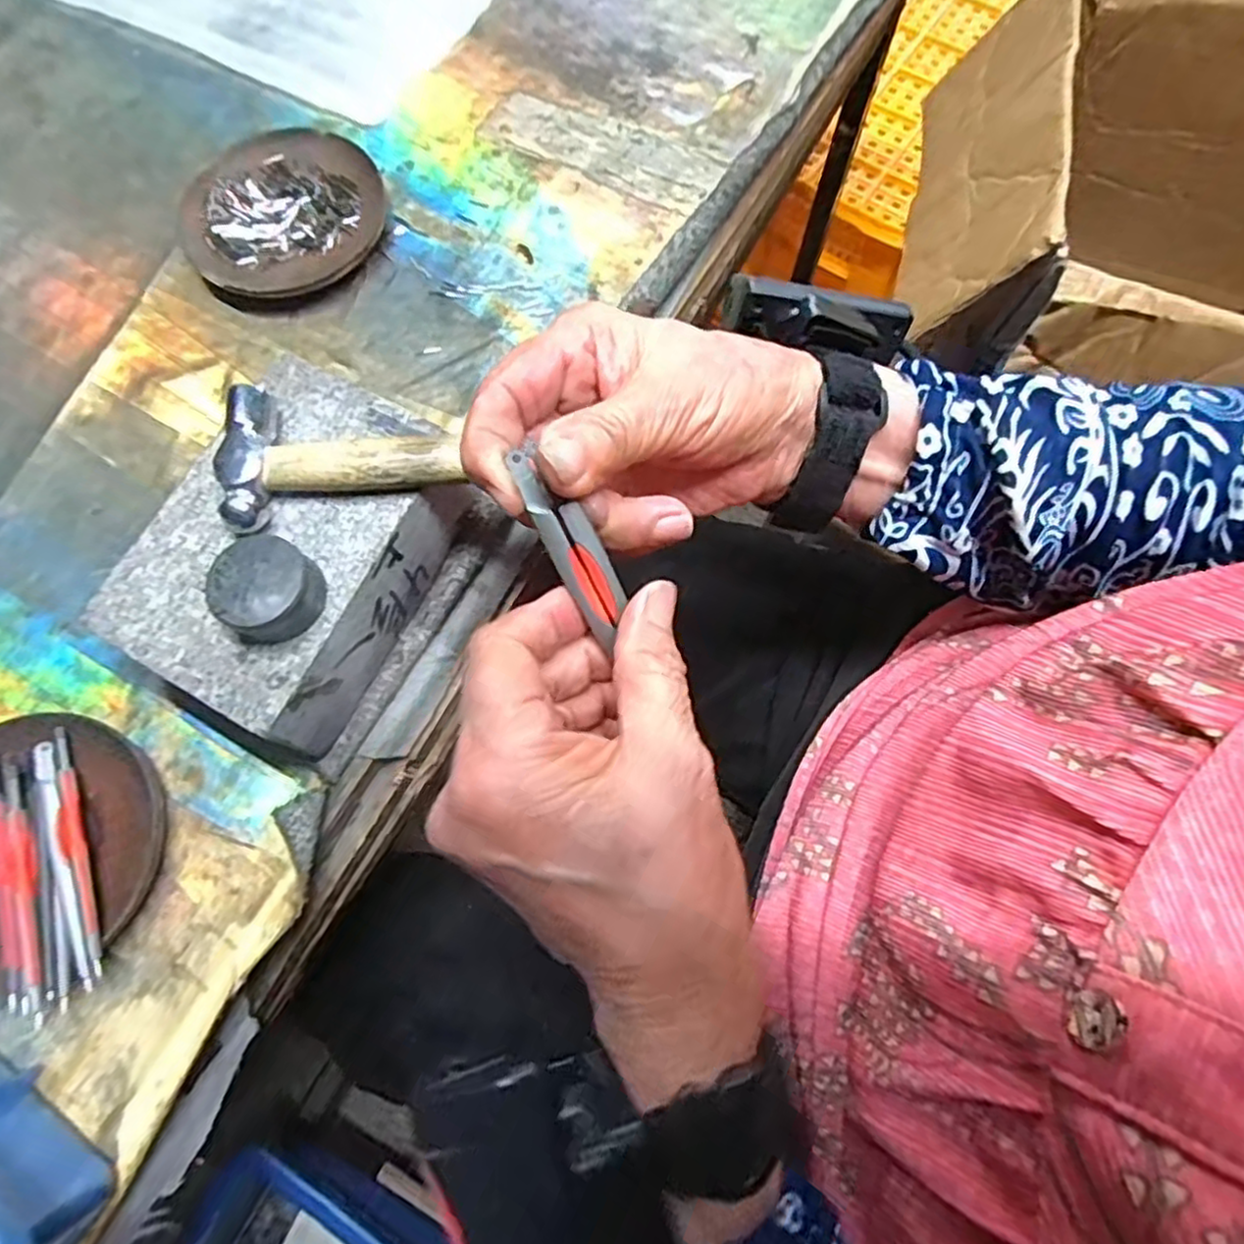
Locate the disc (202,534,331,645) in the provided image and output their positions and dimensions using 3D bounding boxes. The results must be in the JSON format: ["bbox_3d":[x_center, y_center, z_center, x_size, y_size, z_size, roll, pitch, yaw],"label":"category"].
[{"bbox_3d":[-0.137,-0.012,0.272,0.037,0.022,0.037,1,70,-1],"label":"disc"}]

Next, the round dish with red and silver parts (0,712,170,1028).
[{"bbox_3d":[-0.261,0.100,0.303,0.112,0.018,0.114,0,73,0],"label":"round dish with red and silver parts"}]

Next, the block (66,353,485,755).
[{"bbox_3d":[-0.140,-0.028,0.318,0.106,0.060,0.145,28,75,9],"label":"block"}]

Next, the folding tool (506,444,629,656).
[{"bbox_3d":[-0.015,-0.023,0.209,0.015,0.004,0.059,-31,102,-9],"label":"folding tool"}]

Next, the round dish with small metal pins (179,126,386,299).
[{"bbox_3d":[-0.199,-0.238,0.405,0.107,0.015,0.110,0,73,0],"label":"round dish with small metal pins"}]

